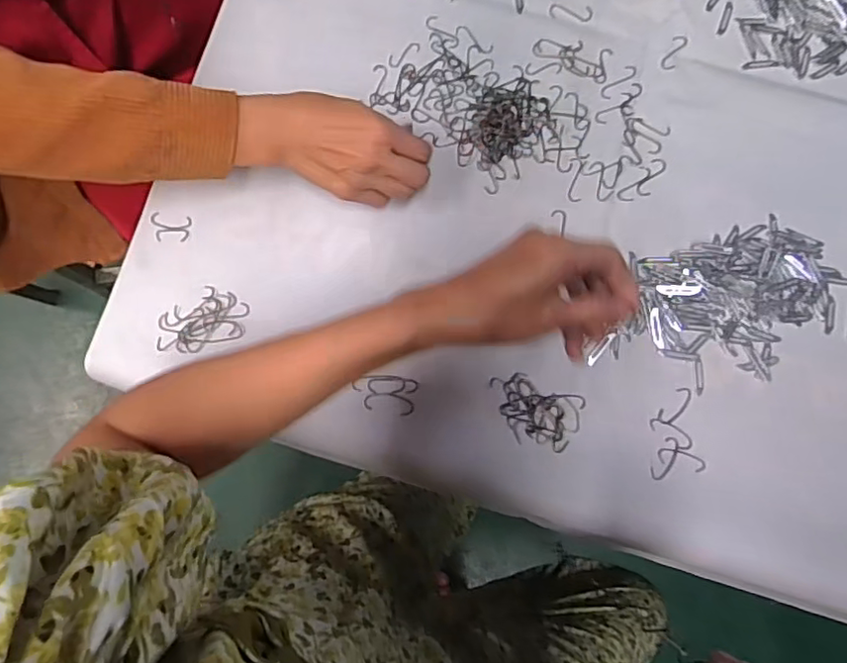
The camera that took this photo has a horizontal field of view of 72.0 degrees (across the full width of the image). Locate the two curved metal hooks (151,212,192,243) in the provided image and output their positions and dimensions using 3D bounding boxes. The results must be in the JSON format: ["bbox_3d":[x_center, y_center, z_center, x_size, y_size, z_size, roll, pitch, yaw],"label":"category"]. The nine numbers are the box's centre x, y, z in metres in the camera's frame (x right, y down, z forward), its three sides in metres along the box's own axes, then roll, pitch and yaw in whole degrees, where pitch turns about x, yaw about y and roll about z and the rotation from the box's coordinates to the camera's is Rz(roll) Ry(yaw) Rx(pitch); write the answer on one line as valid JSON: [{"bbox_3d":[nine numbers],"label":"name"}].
[{"bbox_3d":[-0.217,-0.090,0.499,0.037,0.004,0.026,2,82,1],"label":"two curved metal hooks"}]

